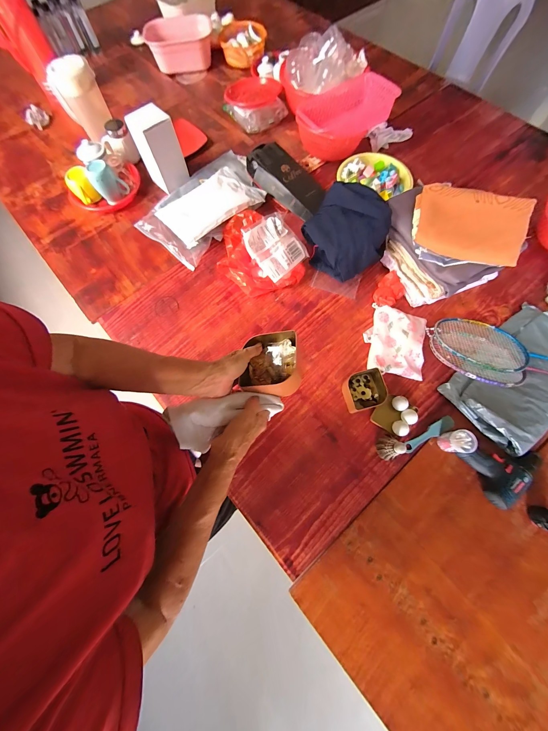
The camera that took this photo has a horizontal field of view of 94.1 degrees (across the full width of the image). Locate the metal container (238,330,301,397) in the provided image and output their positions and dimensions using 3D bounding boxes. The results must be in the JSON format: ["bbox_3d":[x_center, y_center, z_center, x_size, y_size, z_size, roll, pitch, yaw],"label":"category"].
[{"bbox_3d":[-0.004,-0.002,0.446,0.096,0.052,0.102,-3,71,-1],"label":"metal container"}]

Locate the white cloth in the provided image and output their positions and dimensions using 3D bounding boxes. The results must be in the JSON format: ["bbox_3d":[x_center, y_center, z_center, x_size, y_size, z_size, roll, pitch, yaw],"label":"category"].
[{"bbox_3d":[-0.071,0.074,0.410,0.176,0.036,0.082,-14,70,-23],"label":"white cloth"}]

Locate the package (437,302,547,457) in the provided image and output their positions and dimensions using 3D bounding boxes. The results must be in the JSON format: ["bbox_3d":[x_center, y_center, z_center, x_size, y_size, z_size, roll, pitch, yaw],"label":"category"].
[{"bbox_3d":[0.689,0.014,0.698,0.426,0.057,0.228,-39,75,-10],"label":"package"}]

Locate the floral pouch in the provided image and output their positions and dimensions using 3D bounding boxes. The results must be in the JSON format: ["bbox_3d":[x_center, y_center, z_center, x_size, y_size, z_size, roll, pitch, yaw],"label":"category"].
[{"bbox_3d":[0.353,-0.074,0.740,0.166,0.041,0.208,10,72,5],"label":"floral pouch"}]

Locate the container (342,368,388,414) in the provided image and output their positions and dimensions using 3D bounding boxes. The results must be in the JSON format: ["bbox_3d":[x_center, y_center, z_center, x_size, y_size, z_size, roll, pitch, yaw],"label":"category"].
[{"bbox_3d":[0.249,0.071,0.692,0.108,0.044,0.104,-14,72,-3],"label":"container"}]

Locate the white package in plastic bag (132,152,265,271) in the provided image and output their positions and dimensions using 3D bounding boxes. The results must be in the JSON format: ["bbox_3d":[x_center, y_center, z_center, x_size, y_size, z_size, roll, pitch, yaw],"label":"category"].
[{"bbox_3d":[-0.221,-0.588,0.900,0.305,0.075,0.487,40,77,13],"label":"white package in plastic bag"}]

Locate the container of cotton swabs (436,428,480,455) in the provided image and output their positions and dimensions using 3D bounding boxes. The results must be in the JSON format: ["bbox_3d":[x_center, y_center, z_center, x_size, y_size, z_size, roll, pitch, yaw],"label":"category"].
[{"bbox_3d":[0.454,0.191,0.635,0.056,0.065,0.055,-3,72,1],"label":"container of cotton swabs"}]

